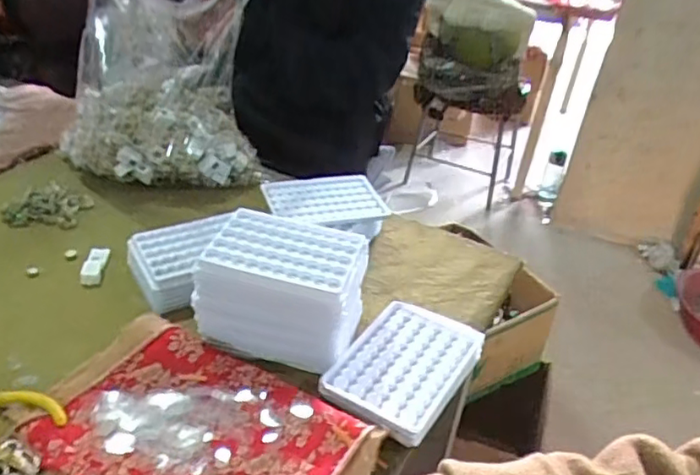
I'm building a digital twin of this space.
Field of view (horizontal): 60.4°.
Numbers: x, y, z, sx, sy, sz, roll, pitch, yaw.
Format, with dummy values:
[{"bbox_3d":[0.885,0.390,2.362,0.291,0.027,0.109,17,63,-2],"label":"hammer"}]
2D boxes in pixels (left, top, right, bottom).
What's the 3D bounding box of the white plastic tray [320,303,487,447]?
[{"bbox_3d":[0.047,0.107,0.513,0.098,0.009,0.130,20,39,27],"label":"white plastic tray"}]

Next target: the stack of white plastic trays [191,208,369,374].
[{"bbox_3d":[-0.060,0.051,0.529,0.130,0.105,0.085,13,33,8],"label":"stack of white plastic trays"}]

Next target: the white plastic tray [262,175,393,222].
[{"bbox_3d":[-0.030,-0.046,0.690,0.125,0.017,0.084,-2,34,-14],"label":"white plastic tray"}]

